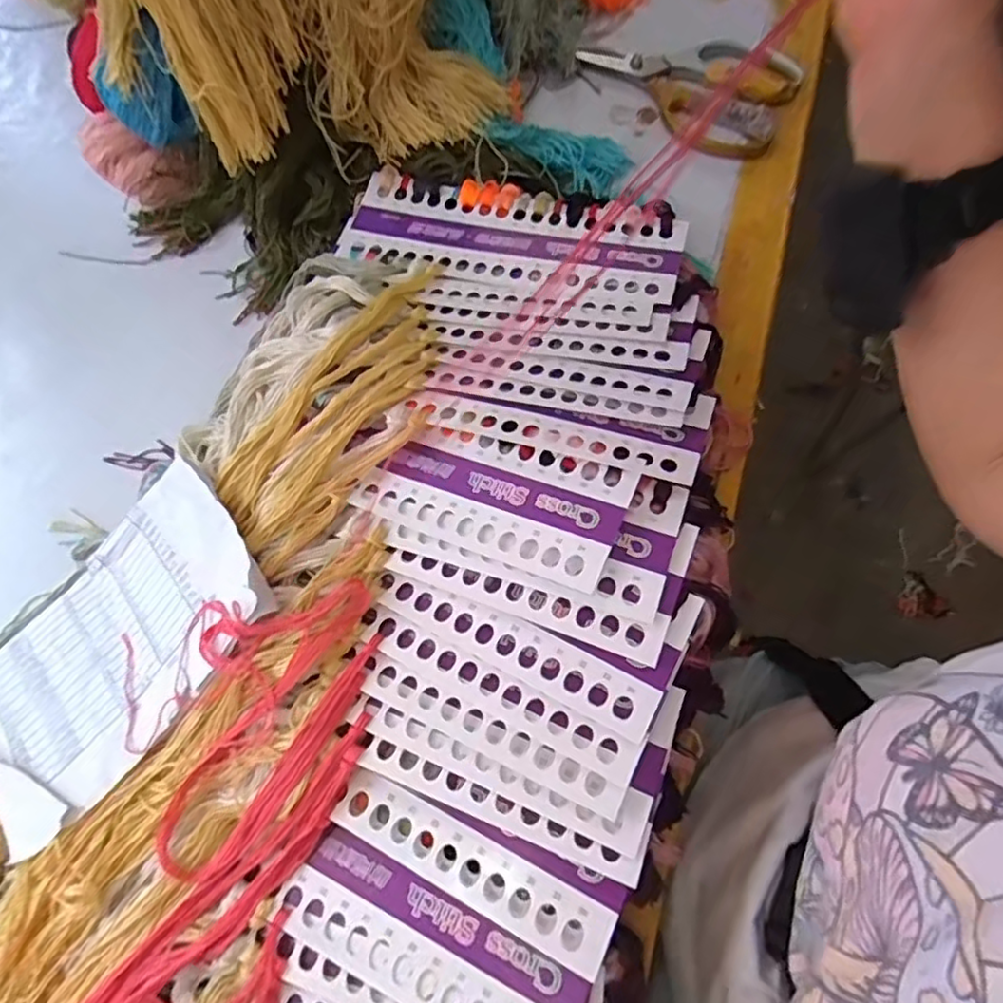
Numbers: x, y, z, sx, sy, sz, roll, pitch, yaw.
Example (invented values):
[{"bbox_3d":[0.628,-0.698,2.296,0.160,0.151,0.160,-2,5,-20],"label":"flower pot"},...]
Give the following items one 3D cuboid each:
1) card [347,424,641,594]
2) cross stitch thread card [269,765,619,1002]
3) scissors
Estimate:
[{"bbox_3d":[-0.008,-0.006,0.369,0.155,0.010,0.072,18,69,20],"label":"card"},{"bbox_3d":[-0.030,0.200,0.307,0.150,0.011,0.081,20,81,19],"label":"cross stitch thread card"},{"bbox_3d":[0.151,-0.348,0.517,0.168,0.013,0.110,26,77,9],"label":"scissors"}]

